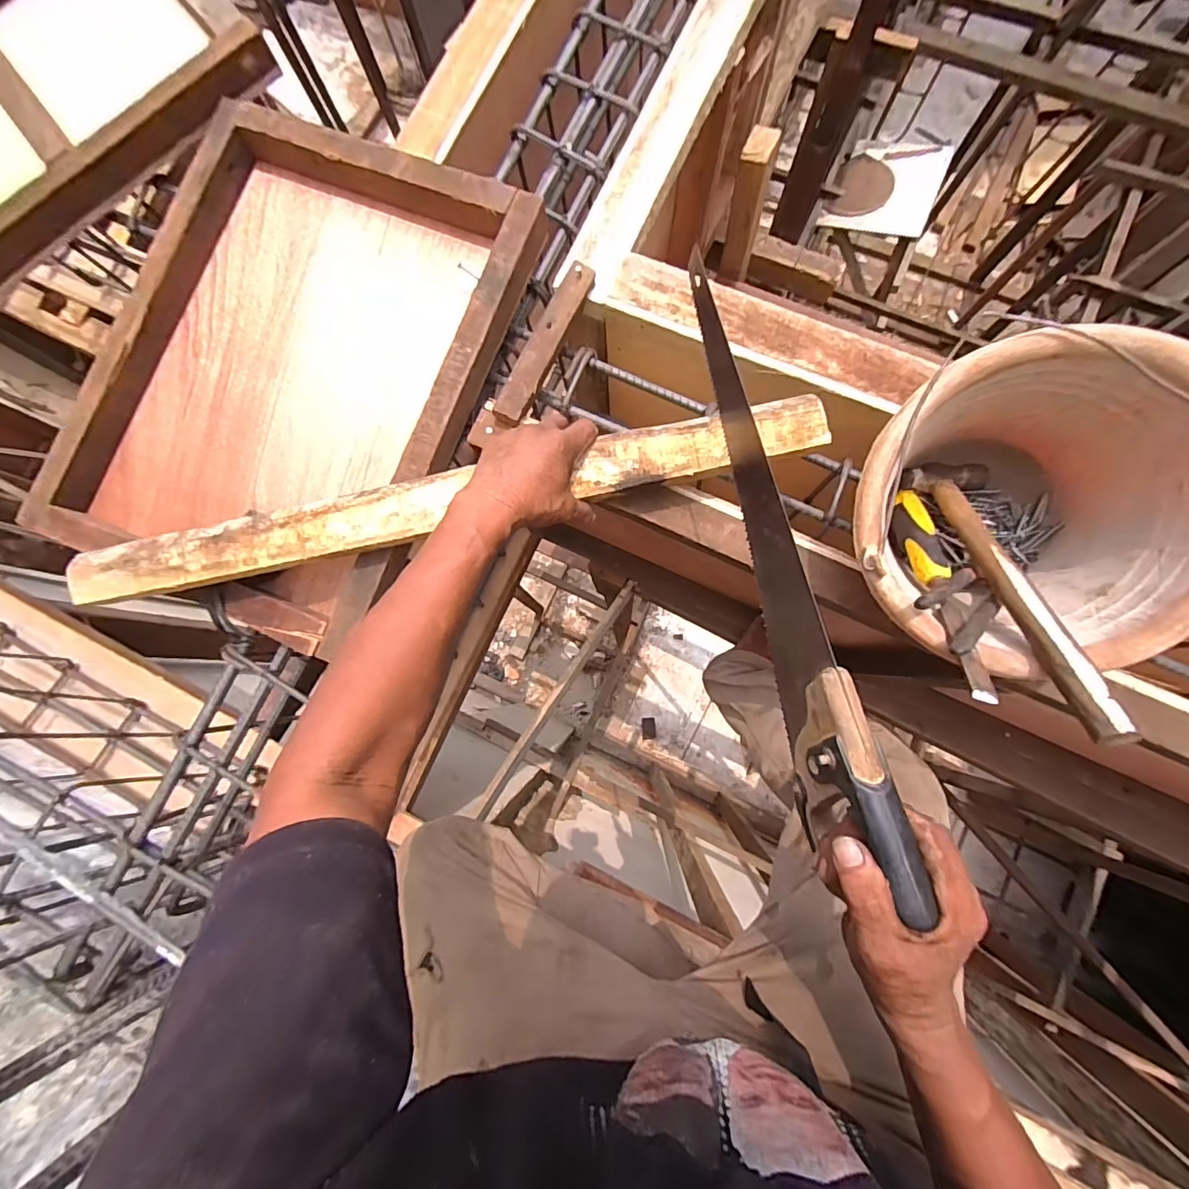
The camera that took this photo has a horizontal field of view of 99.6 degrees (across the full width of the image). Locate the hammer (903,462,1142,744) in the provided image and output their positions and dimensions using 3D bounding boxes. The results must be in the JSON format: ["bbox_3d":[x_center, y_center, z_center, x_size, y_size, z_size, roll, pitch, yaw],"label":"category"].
[{"bbox_3d":[0.348,-0.015,0.419,0.066,0.023,0.280,-3,52,2],"label":"hammer"}]

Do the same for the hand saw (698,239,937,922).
[{"bbox_3d":[0.132,-0.022,0.375,0.029,0.105,0.435,-13,78,1],"label":"hand saw"}]

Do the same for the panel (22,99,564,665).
[{"bbox_3d":[-0.333,-0.245,0.551,0.399,0.071,0.514,24,83,6],"label":"panel"}]

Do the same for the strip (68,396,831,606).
[{"bbox_3d":[-0.133,-0.092,0.472,0.706,0.016,0.056,-12,81,0],"label":"strip"}]

